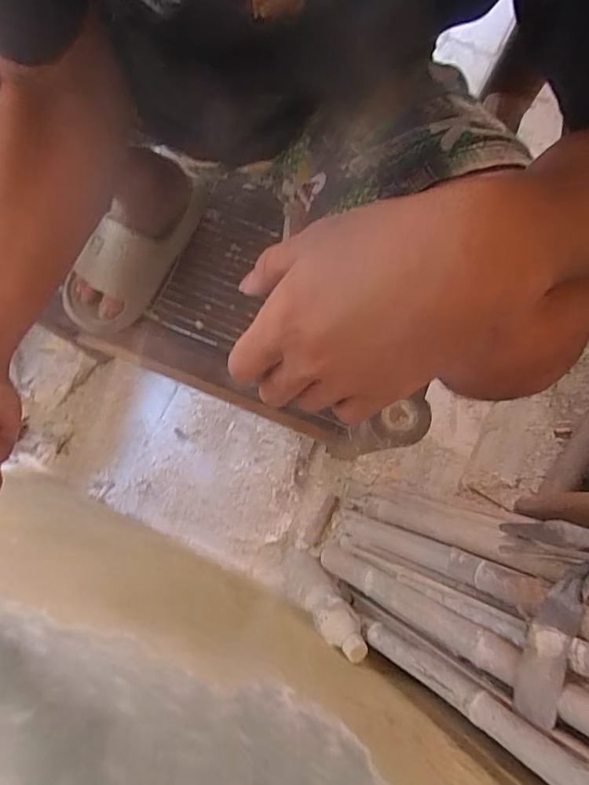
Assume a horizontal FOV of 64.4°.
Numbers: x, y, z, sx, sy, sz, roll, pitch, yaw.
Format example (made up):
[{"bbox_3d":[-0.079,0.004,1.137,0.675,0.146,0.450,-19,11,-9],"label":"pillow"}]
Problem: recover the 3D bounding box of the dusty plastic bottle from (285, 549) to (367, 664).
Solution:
[{"bbox_3d":[0.042,0.344,0.779,0.068,0.254,0.052,-41,111,-8],"label":"dusty plastic bottle"}]

